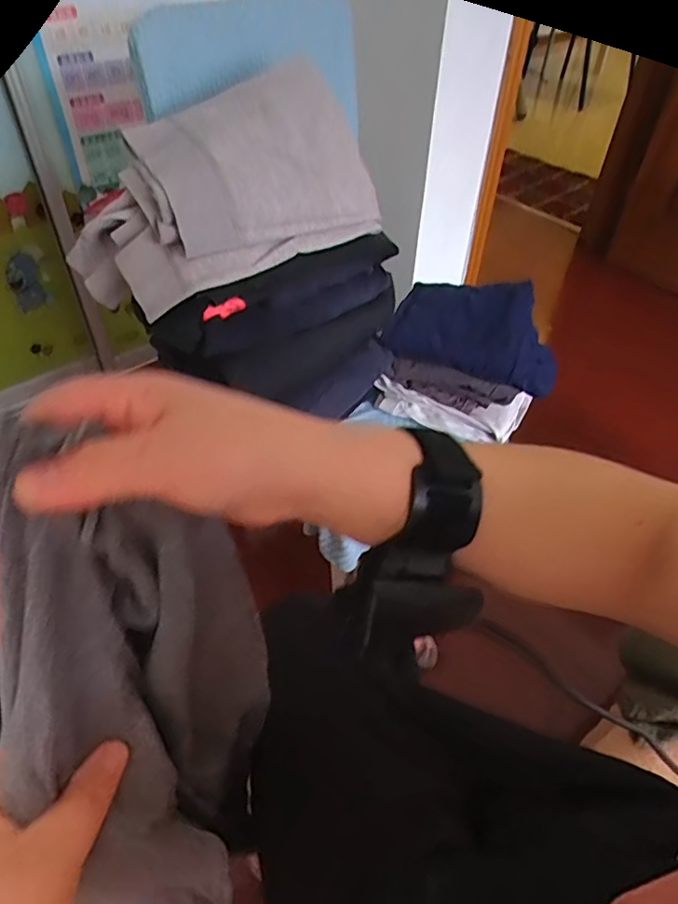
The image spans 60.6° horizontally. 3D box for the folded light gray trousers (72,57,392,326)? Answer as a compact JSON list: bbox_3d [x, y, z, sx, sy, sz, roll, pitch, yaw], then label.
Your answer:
[{"bbox_3d":[-0.153,-0.318,0.718,0.372,0.110,0.244,-22,87,-9],"label":"folded light gray trousers"}]

